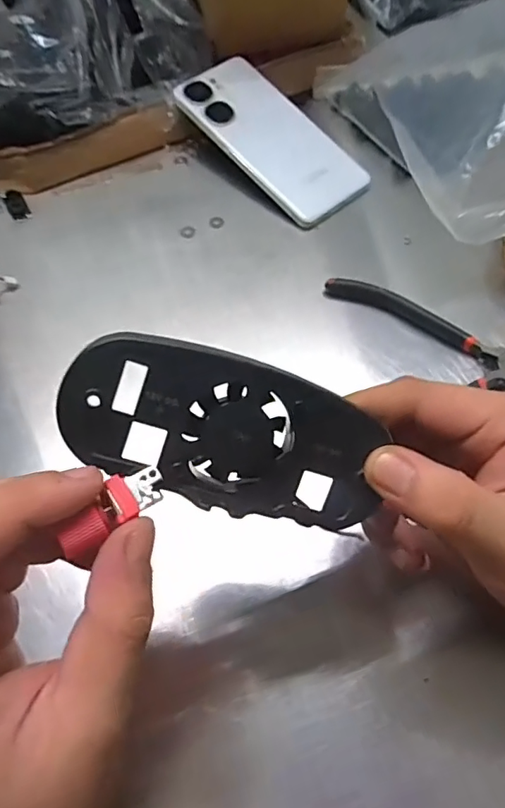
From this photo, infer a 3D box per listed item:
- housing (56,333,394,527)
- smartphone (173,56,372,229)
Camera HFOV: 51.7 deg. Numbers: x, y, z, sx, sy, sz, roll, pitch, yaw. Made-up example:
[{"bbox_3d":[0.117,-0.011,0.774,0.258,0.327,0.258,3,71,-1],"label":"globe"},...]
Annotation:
[{"bbox_3d":[-0.008,0.011,0.174,0.104,0.011,0.048,18,95,-14],"label":"housing"},{"bbox_3d":[0.016,-0.211,0.413,0.077,0.007,0.161,-39,81,-18],"label":"smartphone"}]

